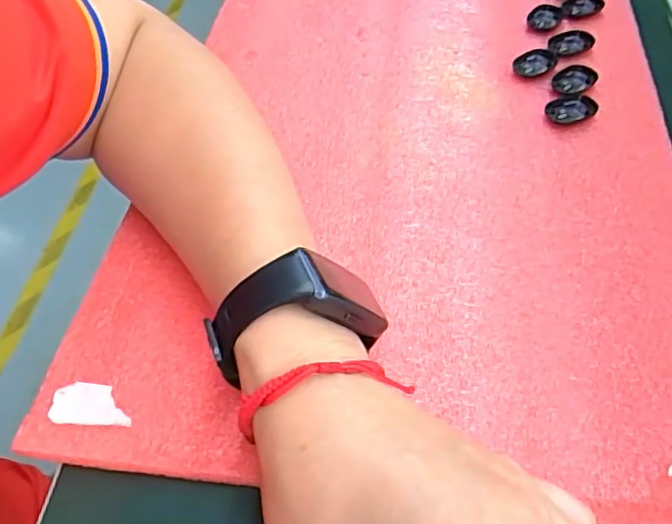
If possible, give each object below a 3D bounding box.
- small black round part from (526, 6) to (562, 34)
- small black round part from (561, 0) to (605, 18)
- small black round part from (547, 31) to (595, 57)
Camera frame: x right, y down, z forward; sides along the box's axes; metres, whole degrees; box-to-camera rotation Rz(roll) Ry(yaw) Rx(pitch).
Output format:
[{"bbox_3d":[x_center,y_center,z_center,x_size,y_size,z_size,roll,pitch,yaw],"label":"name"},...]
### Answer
[{"bbox_3d":[0.136,-0.156,0.397,0.019,0.004,0.029,37,63,27],"label":"small black round part"},{"bbox_3d":[0.161,-0.168,0.405,0.028,0.004,0.021,-24,55,-14],"label":"small black round part"},{"bbox_3d":[0.143,-0.135,0.379,0.029,0.004,0.022,-35,58,-21],"label":"small black round part"}]

